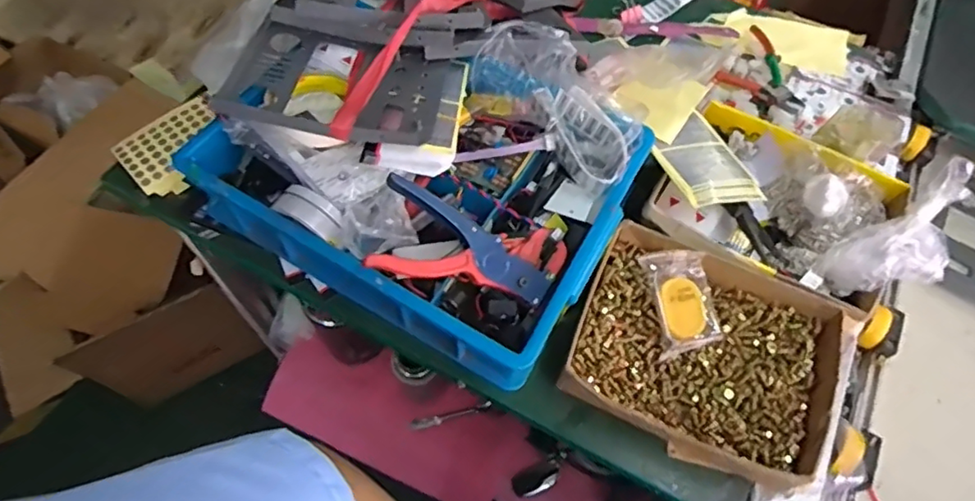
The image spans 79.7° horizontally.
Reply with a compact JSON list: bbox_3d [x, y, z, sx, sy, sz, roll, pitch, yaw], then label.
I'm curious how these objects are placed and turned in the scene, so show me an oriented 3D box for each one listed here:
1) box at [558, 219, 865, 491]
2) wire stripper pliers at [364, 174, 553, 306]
[{"bbox_3d":[0.194,0.093,0.518,0.229,0.051,0.184,22,62,10],"label":"box"},{"bbox_3d":[-0.020,-0.001,0.491,0.147,0.025,0.077,18,73,-14],"label":"wire stripper pliers"}]

